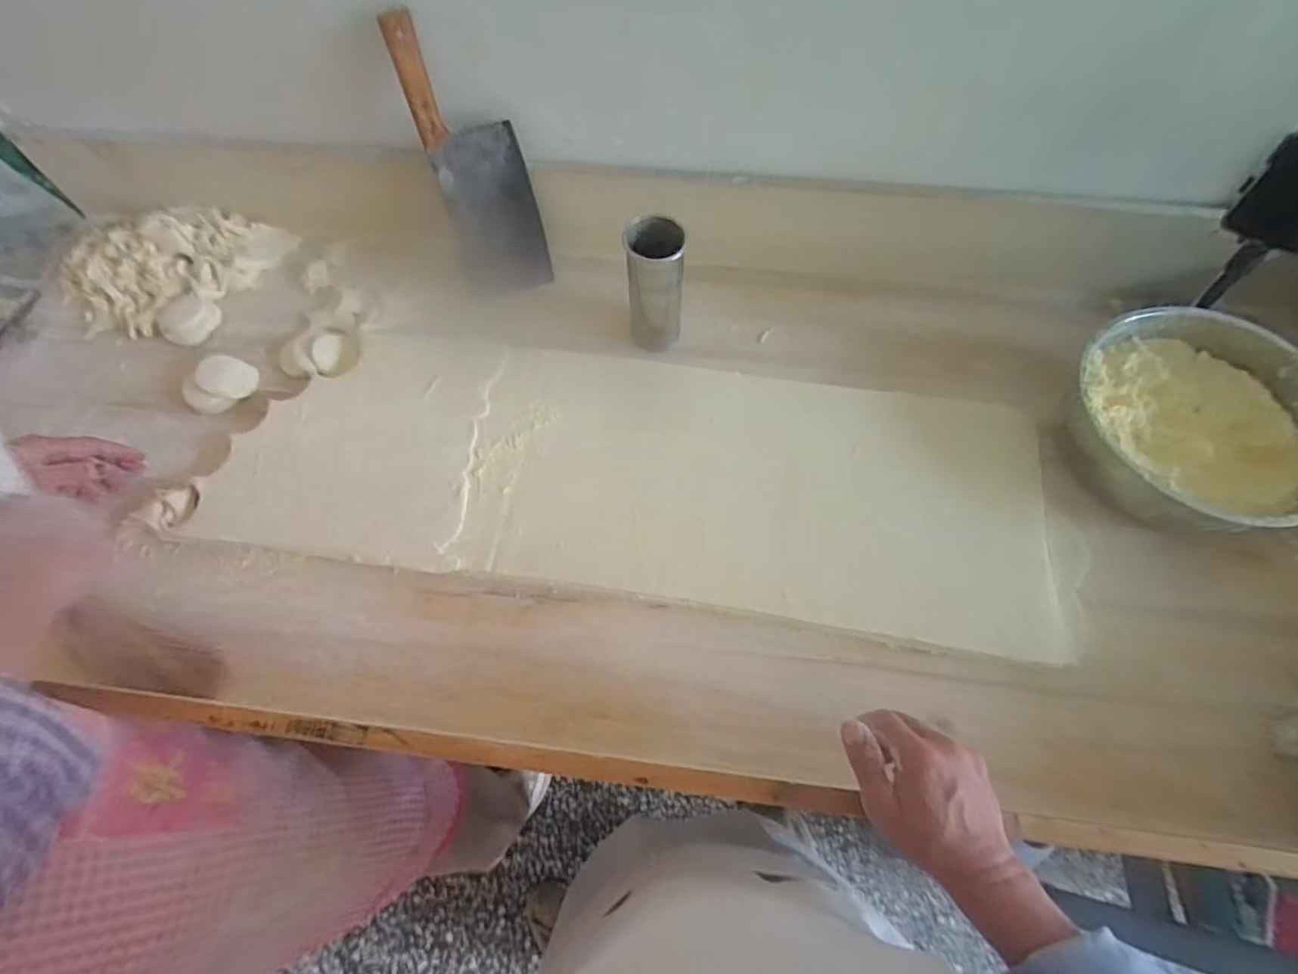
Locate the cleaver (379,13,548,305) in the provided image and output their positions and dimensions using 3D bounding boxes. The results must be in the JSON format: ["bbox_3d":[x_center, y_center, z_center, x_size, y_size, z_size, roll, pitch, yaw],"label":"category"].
[{"bbox_3d":[-0.199,-0.369,0.705,0.120,0.311,0.026,-3,51,1],"label":"cleaver"}]

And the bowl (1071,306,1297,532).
[{"bbox_3d":[0.569,-0.069,0.618,0.232,0.086,0.237,-1,68,2],"label":"bowl"}]

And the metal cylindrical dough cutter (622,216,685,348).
[{"bbox_3d":[0.008,-0.231,0.693,0.062,0.166,0.060,-1,65,2],"label":"metal cylindrical dough cutter"}]

